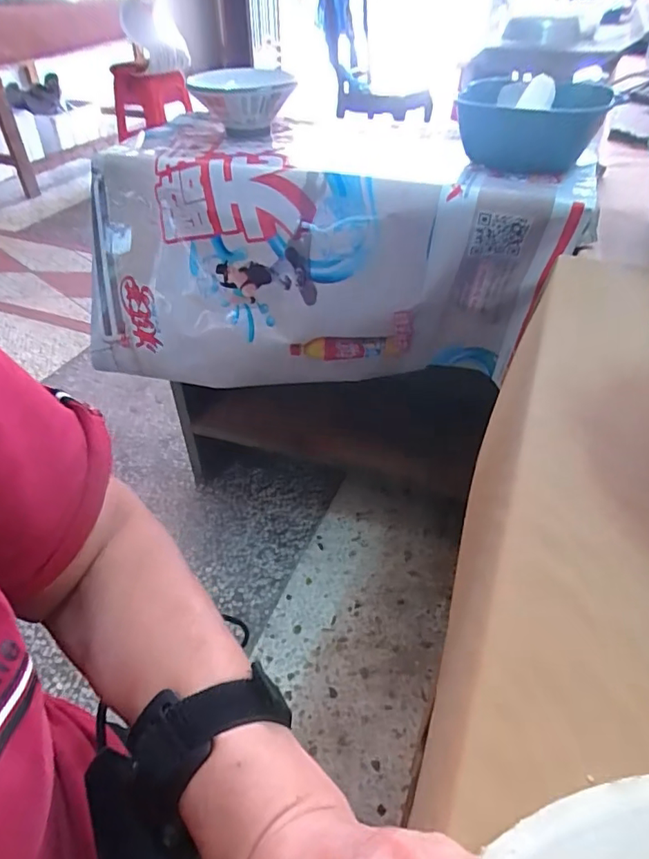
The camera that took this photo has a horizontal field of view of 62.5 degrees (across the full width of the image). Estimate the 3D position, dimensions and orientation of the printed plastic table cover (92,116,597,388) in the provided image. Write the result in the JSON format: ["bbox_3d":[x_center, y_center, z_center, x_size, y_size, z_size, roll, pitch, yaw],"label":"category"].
[{"bbox_3d":[-0.020,-0.241,0.854,0.723,0.368,0.147,11,34,9],"label":"printed plastic table cover"}]

